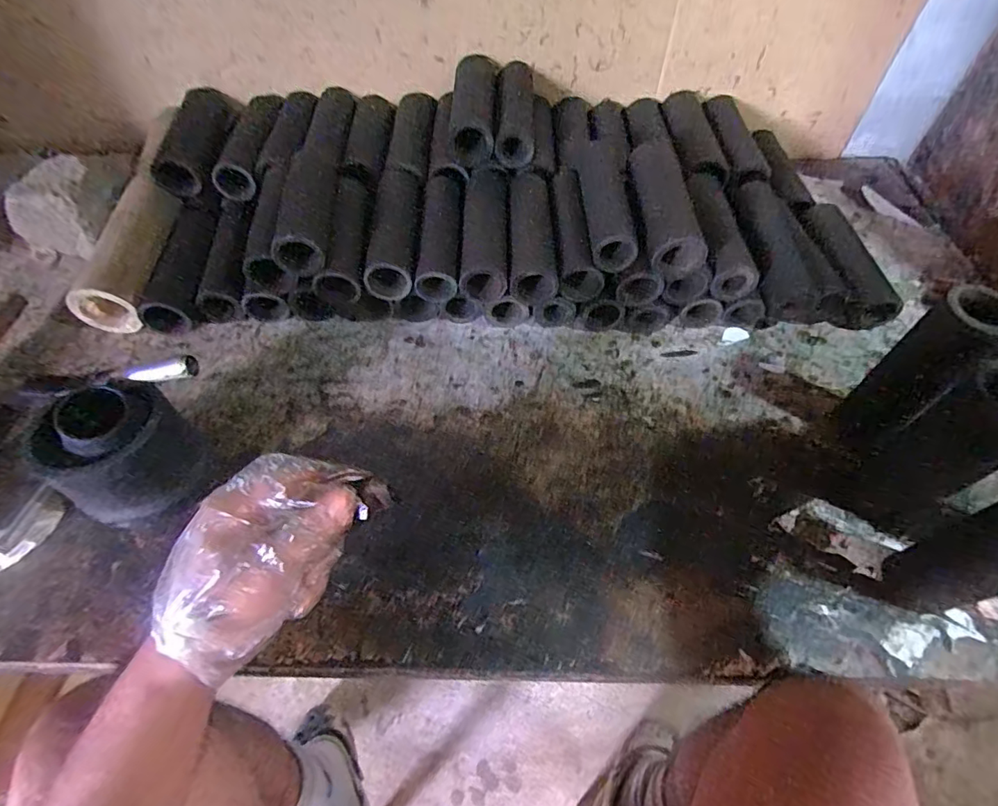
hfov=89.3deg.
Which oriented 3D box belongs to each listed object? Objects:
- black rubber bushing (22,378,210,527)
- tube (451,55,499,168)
[{"bbox_3d":[-0.330,0.048,0.448,0.085,0.125,0.098,19,55,13],"label":"black rubber bushing"},{"bbox_3d":[-0.032,-0.384,0.672,0.058,0.063,0.176,2,53,0],"label":"tube"}]

